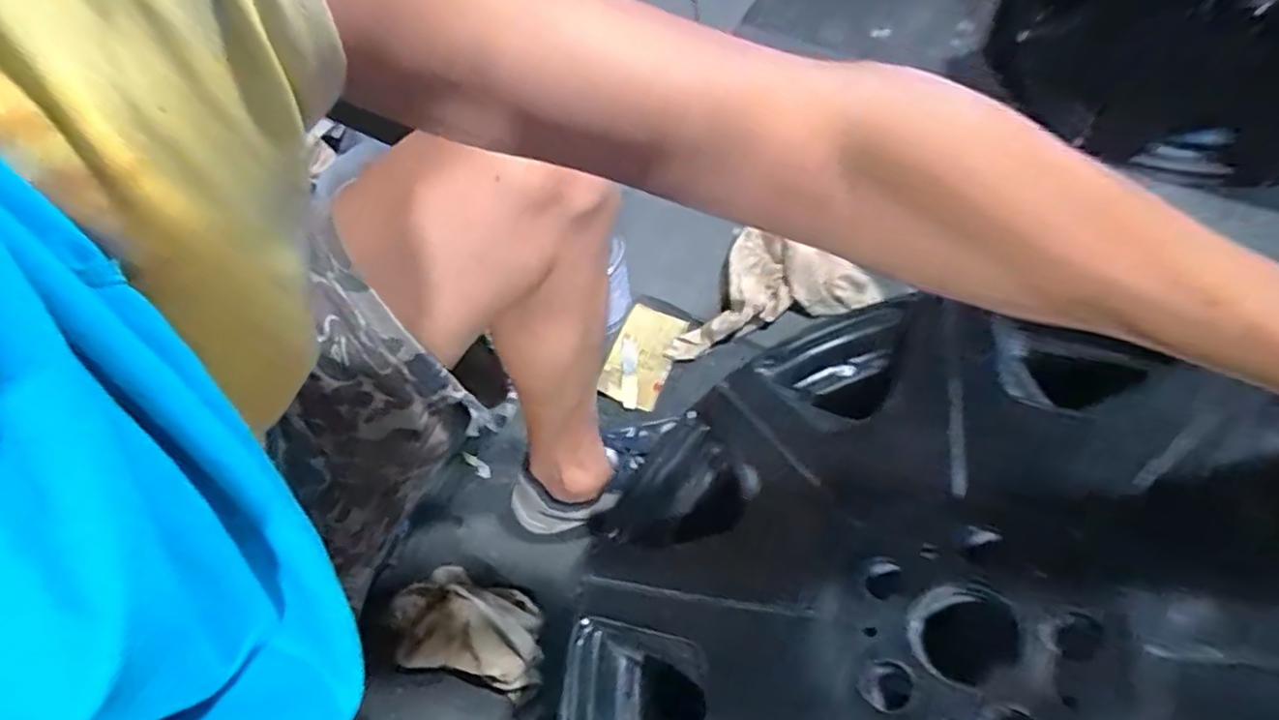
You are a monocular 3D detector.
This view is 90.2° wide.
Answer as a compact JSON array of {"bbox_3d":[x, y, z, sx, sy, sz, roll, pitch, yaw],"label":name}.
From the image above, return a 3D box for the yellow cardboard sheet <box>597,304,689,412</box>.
[{"bbox_3d":[0.004,-0.006,0.841,0.081,0.011,0.141,19,64,11],"label":"yellow cardboard sheet"}]

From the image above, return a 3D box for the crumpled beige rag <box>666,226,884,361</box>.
[{"bbox_3d":[0.165,-0.110,0.869,0.285,0.052,0.146,-14,63,-6],"label":"crumpled beige rag"}]

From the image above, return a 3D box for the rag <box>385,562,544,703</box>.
[{"bbox_3d":[-0.182,0.275,0.662,0.175,0.058,0.102,14,64,9],"label":"rag"}]

